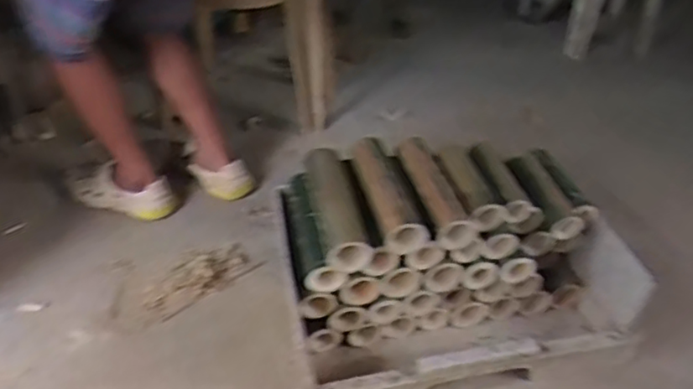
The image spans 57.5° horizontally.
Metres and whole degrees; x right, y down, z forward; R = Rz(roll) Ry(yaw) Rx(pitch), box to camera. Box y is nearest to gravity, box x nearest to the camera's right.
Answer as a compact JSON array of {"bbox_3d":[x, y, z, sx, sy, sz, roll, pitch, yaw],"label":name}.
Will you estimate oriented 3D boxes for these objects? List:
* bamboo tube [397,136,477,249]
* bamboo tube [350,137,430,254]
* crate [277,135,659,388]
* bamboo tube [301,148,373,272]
[{"bbox_3d":[0.147,-0.012,1.081,0.064,0.069,0.228,-8,33,-12],"label":"bamboo tube"},{"bbox_3d":[0.065,-0.008,1.062,0.069,0.072,0.231,-9,33,-12],"label":"bamboo tube"},{"bbox_3d":[0.181,0.110,1.095,0.573,0.287,0.339,-7,34,-9],"label":"crate"},{"bbox_3d":[-0.020,0.019,1.053,0.069,0.064,0.234,-7,33,-11],"label":"bamboo tube"}]

